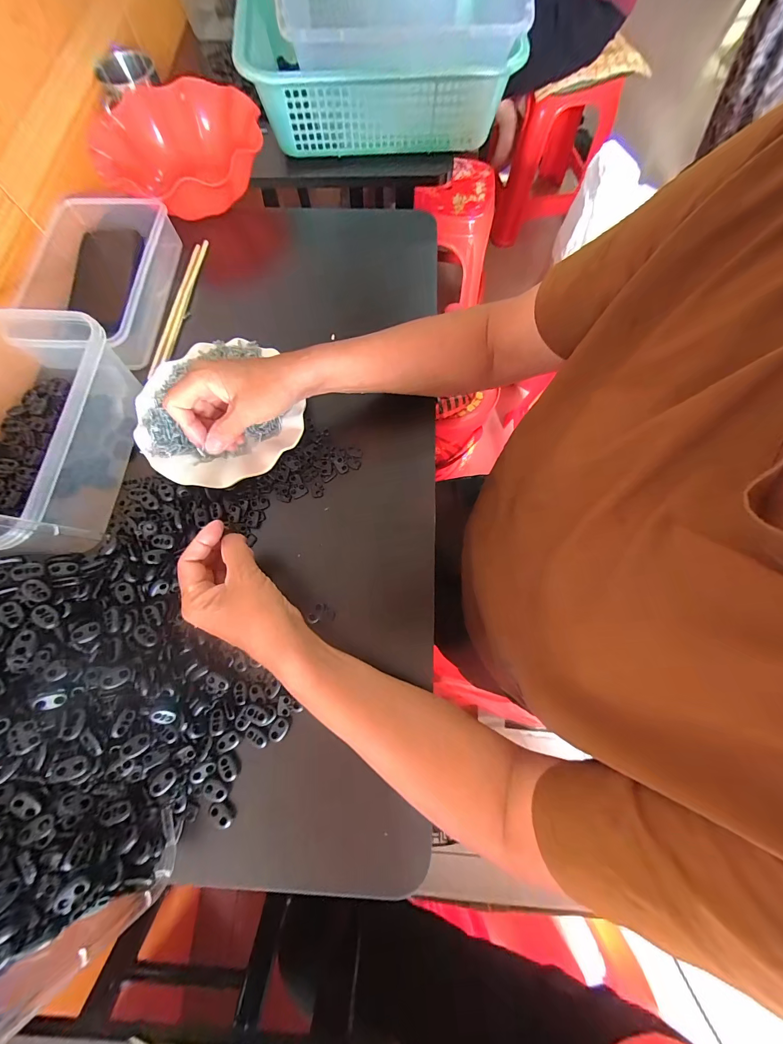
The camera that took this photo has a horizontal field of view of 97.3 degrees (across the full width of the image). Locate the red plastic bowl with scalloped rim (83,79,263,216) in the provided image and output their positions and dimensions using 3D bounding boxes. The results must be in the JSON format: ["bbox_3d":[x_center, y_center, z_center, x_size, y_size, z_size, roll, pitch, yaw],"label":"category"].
[{"bbox_3d":[-0.295,-0.534,0.500,0.224,0.067,0.200,-3,73,0],"label":"red plastic bowl with scalloped rim"}]

